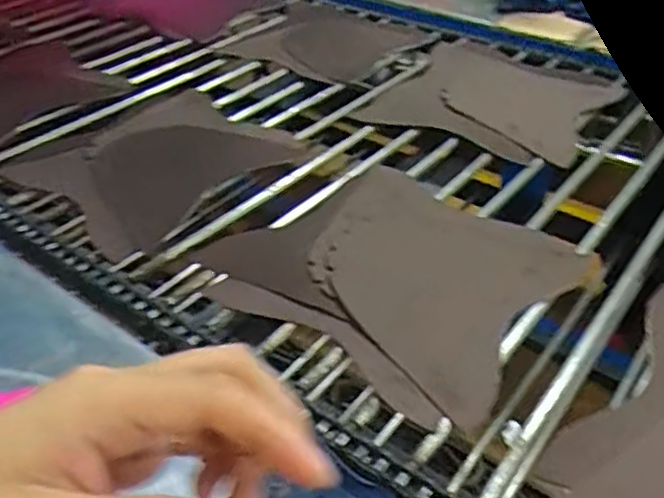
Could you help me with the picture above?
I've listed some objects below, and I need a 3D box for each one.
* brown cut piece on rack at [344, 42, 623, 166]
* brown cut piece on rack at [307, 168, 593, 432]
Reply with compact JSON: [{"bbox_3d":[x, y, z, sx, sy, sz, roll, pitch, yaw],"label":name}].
[{"bbox_3d":[0.244,-0.229,0.972,0.303,0.014,0.315,20,43,27],"label":"brown cut piece on rack"},{"bbox_3d":[0.090,0.017,0.660,0.274,0.012,0.266,28,44,29],"label":"brown cut piece on rack"}]

